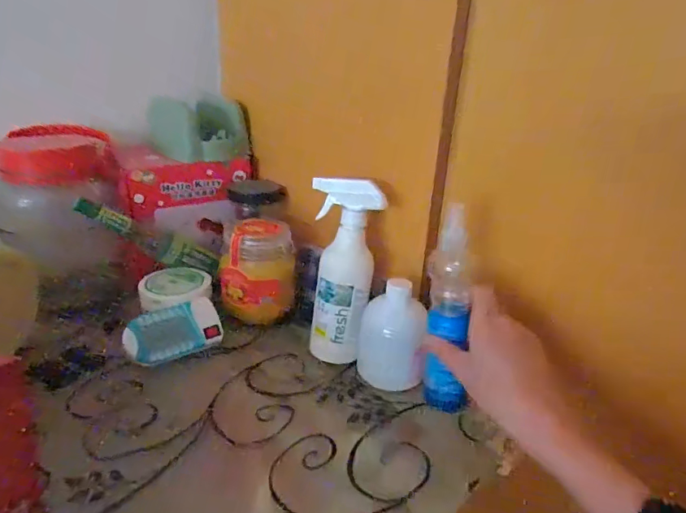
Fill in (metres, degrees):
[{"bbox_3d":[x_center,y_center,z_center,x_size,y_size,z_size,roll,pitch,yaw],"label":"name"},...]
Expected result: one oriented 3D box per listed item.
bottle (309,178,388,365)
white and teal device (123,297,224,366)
[{"bbox_3d":[0.003,0.027,0.554,0.083,0.227,0.072,4,23,0],"label":"bottle"},{"bbox_3d":[-0.217,0.096,0.583,0.113,0.048,0.047,-10,26,-28],"label":"white and teal device"}]

